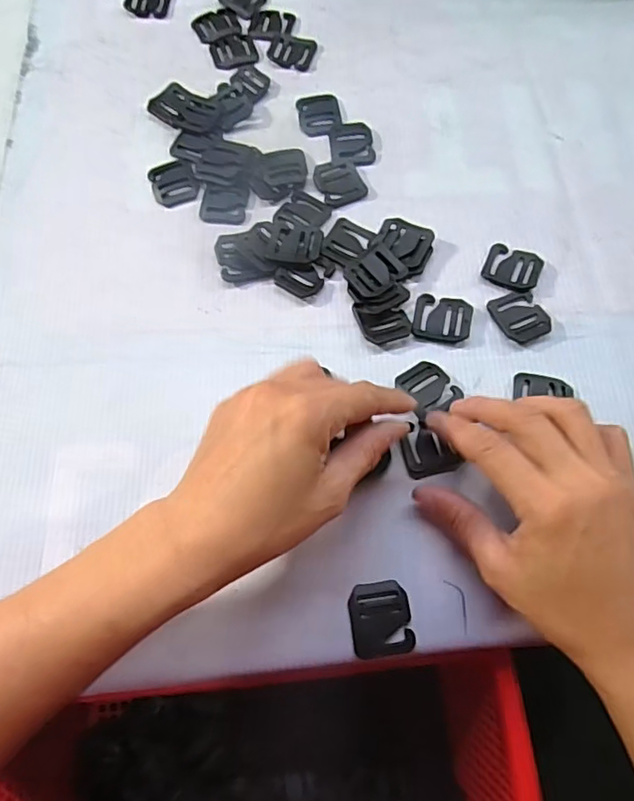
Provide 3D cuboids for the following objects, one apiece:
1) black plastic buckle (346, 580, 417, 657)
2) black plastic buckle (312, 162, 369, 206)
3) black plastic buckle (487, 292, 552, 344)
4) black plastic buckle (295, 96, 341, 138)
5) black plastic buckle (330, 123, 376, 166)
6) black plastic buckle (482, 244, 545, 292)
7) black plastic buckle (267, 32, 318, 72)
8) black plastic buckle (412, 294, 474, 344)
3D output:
[{"bbox_3d":[0.032,0.111,0.274,0.030,0.004,0.035,-9,69,-2],"label":"black plastic buckle"},{"bbox_3d":[0.016,-0.152,0.374,0.031,0.004,0.035,-22,71,-7],"label":"black plastic buckle"},{"bbox_3d":[0.126,-0.052,0.336,0.031,0.004,0.034,-23,71,-8],"label":"black plastic buckle"},{"bbox_3d":[0.002,-0.212,0.399,0.030,0.004,0.040,-8,69,-2],"label":"black plastic buckle"},{"bbox_3d":[0.026,-0.185,0.388,0.031,0.004,0.039,-2,69,0],"label":"black plastic buckle"},{"bbox_3d":[0.126,-0.085,0.348,0.035,0.004,0.031,26,72,10],"label":"black plastic buckle"},{"bbox_3d":[-0.020,-0.273,0.422,0.037,0.004,0.034,15,70,6],"label":"black plastic buckle"},{"bbox_3d":[0.078,-0.051,0.335,0.035,0.004,0.029,10,70,5],"label":"black plastic buckle"}]

